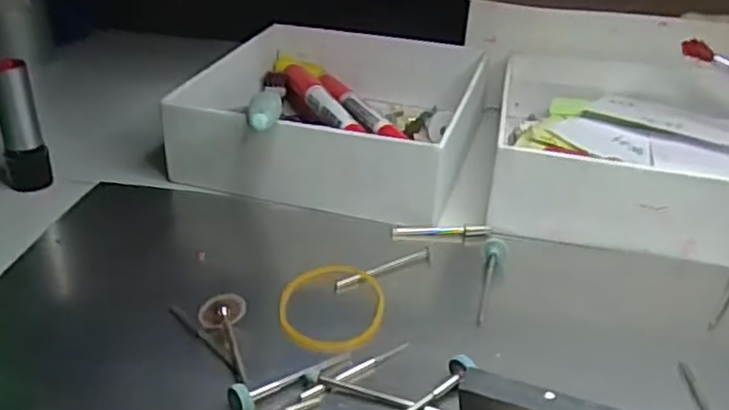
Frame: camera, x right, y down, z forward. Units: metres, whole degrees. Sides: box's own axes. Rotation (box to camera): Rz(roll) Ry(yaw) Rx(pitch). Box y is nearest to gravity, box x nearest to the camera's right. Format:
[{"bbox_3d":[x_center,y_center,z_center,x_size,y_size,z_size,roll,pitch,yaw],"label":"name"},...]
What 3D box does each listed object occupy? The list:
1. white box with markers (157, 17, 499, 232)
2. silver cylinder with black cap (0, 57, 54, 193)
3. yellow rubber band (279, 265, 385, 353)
[{"bbox_3d":[-0.013,-0.049,0.368,0.138,0.044,0.141,9,31,9],"label":"white box with markers"},{"bbox_3d":[-0.155,-0.035,0.319,0.018,0.057,0.014,-13,34,-25],"label":"silver cylinder with black cap"},{"bbox_3d":[-0.012,0.036,0.256,0.038,0.005,0.046,3,30,1],"label":"yellow rubber band"}]

